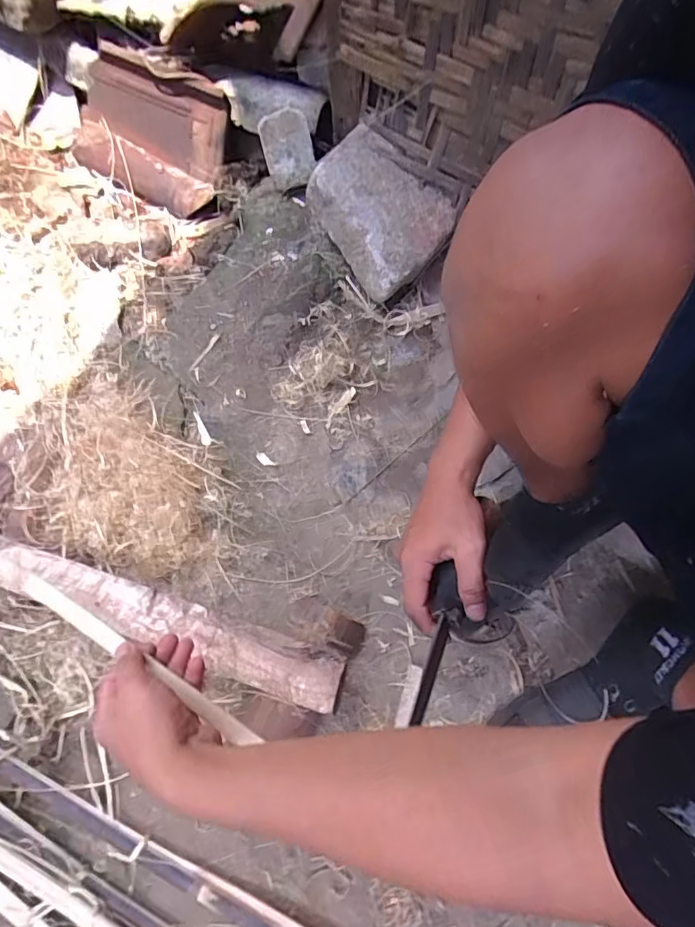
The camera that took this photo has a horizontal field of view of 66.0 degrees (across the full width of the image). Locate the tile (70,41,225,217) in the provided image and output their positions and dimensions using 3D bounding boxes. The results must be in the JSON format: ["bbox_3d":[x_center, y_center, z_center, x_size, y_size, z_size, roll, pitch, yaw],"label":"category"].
[{"bbox_3d":[-0.340,-0.561,0.902,0.302,0.204,0.060,25,32,11],"label":"tile"}]

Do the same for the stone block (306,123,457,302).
[{"bbox_3d":[0.038,-0.348,0.760,0.196,0.067,0.166,40,85,-5],"label":"stone block"}]

